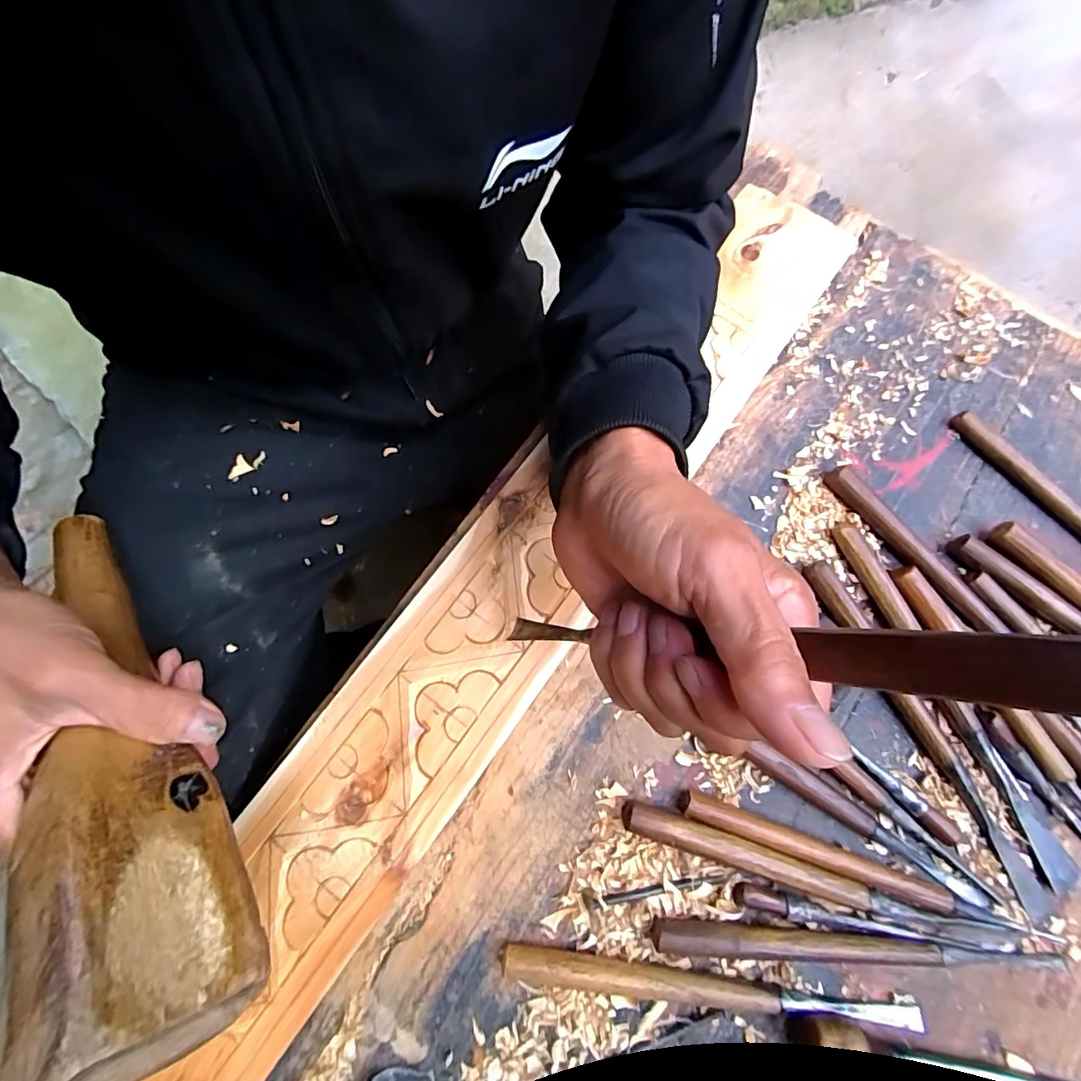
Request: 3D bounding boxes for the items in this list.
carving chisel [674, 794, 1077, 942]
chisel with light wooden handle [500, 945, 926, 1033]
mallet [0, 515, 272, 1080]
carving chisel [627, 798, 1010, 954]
[{"bbox_3d":[0.200,0.203,0.313,0.232,0.011,0.015,20,77,3],"label":"carving chisel"},{"bbox_3d":[0.101,0.260,0.293,0.246,0.017,0.018,8,77,1],"label":"chisel with light wooden handle"},{"bbox_3d":[-0.191,0.078,0.224,0.048,0.055,0.263,-36,56,-9],"label":"mallet"},{"bbox_3d":[0.169,0.207,0.309,0.245,0.015,0.017,19,77,3],"label":"carving chisel"}]

